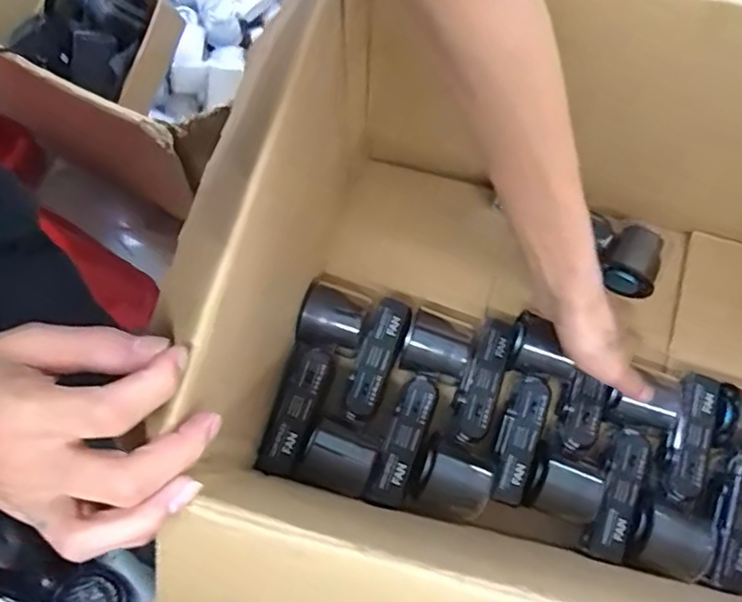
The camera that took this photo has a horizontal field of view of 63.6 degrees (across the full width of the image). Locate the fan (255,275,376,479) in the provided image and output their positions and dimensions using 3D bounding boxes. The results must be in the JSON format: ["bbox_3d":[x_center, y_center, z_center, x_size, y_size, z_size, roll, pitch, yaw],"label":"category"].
[{"bbox_3d":[-0.051,0.068,0.520,0.056,0.054,0.163,20,76,3],"label":"fan"}]

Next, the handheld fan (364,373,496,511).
[{"bbox_3d":[0.036,0.095,0.515,0.053,0.050,0.159,21,76,3],"label":"handheld fan"}]

